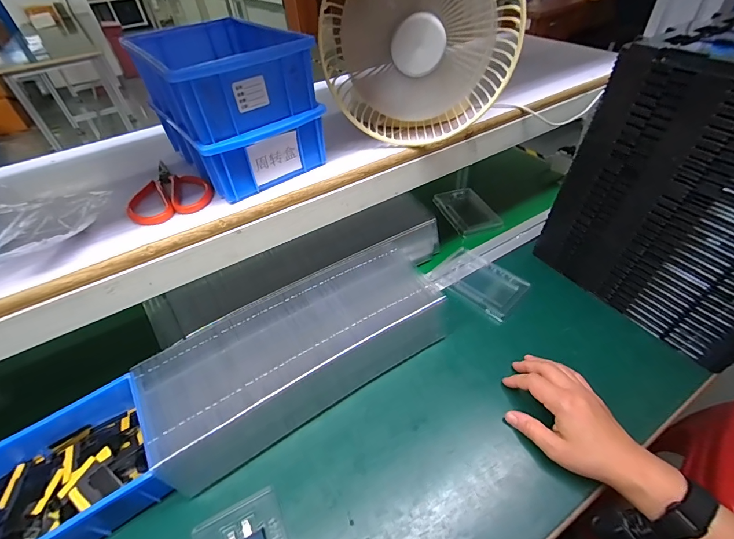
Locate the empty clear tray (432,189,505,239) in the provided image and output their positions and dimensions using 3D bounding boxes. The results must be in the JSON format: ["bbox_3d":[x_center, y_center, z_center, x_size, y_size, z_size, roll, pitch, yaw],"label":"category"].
[{"bbox_3d":[0.195,-0.117,0.700,0.088,0.014,0.137,-14,44,-8],"label":"empty clear tray"}]

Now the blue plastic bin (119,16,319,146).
[{"bbox_3d":[-0.153,-0.204,0.369,0.120,0.059,0.192,-30,48,-23],"label":"blue plastic bin"}]

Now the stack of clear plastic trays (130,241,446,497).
[{"bbox_3d":[-0.073,0.102,0.443,0.349,0.092,0.151,-29,48,-22],"label":"stack of clear plastic trays"}]

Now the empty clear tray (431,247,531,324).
[{"bbox_3d":[0.178,0.019,0.569,0.090,0.014,0.136,-36,51,-27],"label":"empty clear tray"}]

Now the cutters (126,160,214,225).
[{"bbox_3d":[-0.215,-0.087,0.383,0.079,0.012,0.113,-25,46,-19],"label":"cutters"}]

